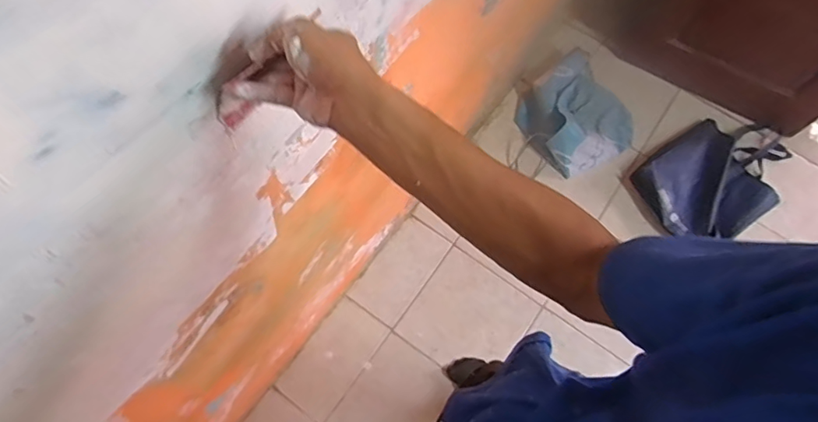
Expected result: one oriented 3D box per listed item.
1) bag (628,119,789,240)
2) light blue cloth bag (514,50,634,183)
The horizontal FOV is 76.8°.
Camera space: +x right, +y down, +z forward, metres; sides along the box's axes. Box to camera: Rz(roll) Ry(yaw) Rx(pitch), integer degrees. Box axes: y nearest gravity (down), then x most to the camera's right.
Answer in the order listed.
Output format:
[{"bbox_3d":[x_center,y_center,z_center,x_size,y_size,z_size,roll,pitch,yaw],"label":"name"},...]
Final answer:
[{"bbox_3d":[0.919,-0.107,1.518,0.473,0.067,0.308,-32,73,-13],"label":"bag"},{"bbox_3d":[0.501,-0.310,1.573,0.326,0.101,0.363,-29,73,-12],"label":"light blue cloth bag"}]

